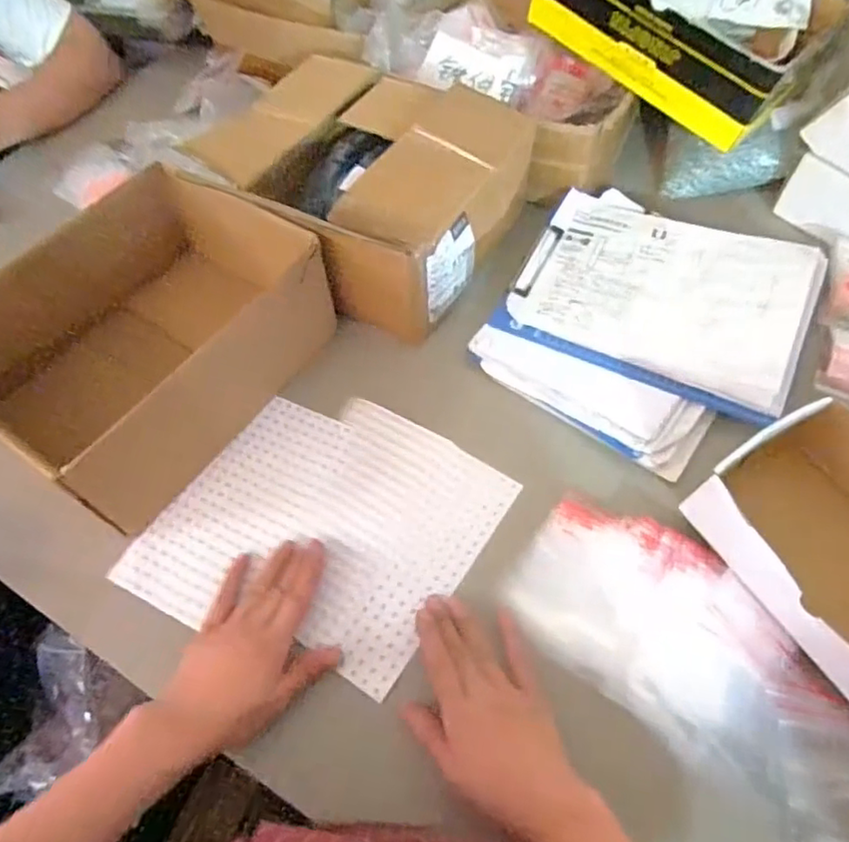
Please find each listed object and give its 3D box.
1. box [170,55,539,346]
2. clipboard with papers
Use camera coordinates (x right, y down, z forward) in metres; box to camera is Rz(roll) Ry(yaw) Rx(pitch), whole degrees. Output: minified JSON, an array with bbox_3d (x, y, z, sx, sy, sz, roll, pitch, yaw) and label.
[{"bbox_3d":[-0.073,-0.282,0.702,0.334,0.115,0.291,31,64,19],"label":"box"},{"bbox_3d":[0.257,-0.142,0.667,0.298,0.029,0.236,22,66,21],"label":"clipboard with papers"}]

